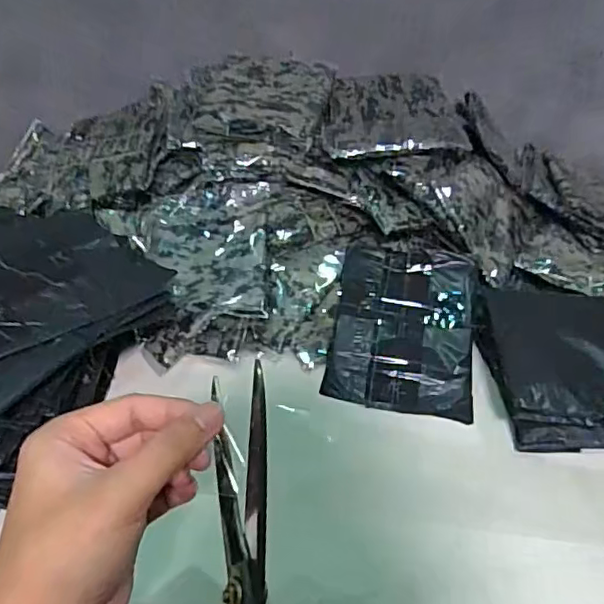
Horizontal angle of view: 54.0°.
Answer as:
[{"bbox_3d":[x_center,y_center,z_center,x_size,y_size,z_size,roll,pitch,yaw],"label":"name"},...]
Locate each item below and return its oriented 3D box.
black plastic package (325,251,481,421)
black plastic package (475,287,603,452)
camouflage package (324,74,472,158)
[{"bbox_3d":[0.096,0.023,0.559,0.130,0.012,0.165,8,64,7],"label":"black plastic package"},{"bbox_3d":[0.237,0.049,0.516,0.142,0.055,0.148,-1,41,0],"label":"black plastic package"},{"bbox_3d":[0.093,-0.194,0.611,0.139,0.031,0.124,-2,41,-1],"label":"camouflage package"}]

